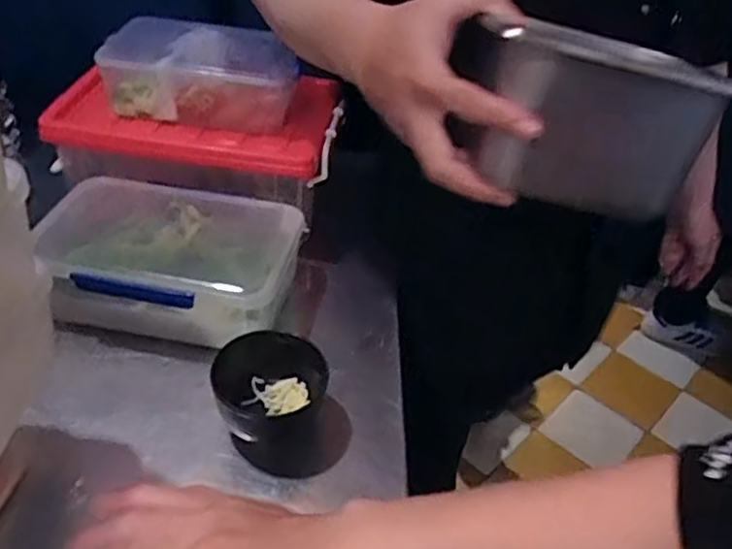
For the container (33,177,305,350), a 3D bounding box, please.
[{"bbox_3d":[-0.191,-0.010,0.713,0.230,0.100,0.171,8,40,4],"label":"container"}]

